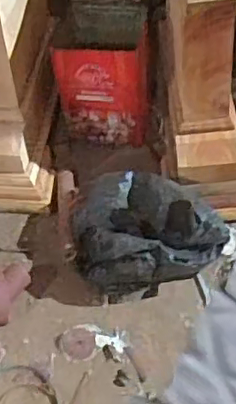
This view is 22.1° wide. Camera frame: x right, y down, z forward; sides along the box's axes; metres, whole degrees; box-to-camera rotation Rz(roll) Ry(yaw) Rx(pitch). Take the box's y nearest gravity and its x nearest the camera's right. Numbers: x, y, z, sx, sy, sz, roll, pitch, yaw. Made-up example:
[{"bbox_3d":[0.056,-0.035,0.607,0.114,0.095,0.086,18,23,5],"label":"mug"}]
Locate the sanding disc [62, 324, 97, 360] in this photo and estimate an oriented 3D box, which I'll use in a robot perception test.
[{"bbox_3d":[-0.093,0.336,1.449,0.079,0.004,0.087,-4,55,-2],"label":"sanding disc"}]

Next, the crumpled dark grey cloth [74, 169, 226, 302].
[{"bbox_3d":[0.063,0.072,1.557,0.350,0.196,0.313,-10,50,-6],"label":"crumpled dark grey cloth"}]

